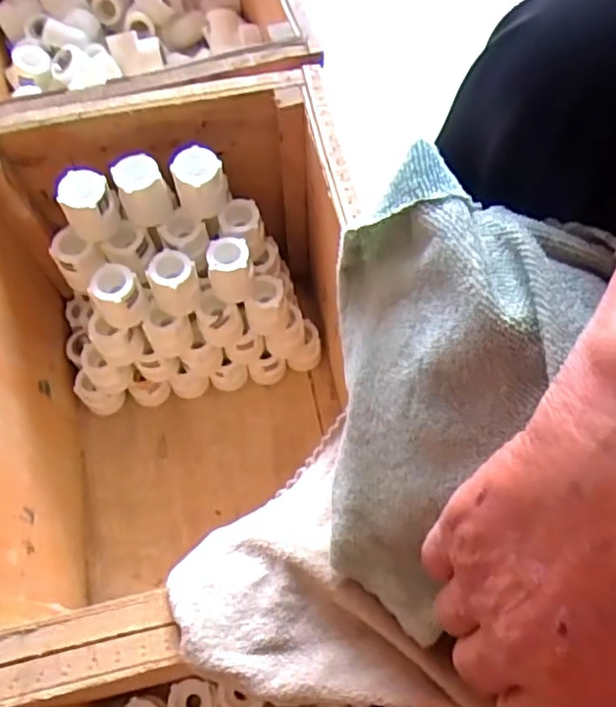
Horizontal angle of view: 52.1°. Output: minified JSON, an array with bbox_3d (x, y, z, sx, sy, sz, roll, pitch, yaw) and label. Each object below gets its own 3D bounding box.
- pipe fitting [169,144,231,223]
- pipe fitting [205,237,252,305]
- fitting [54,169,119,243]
[{"bbox_3d":[-0.092,-0.146,0.544,0.042,0.058,0.033,-11,63,-4],"label":"pipe fitting"},{"bbox_3d":[-0.067,-0.073,0.550,0.037,0.045,0.039,-9,63,-3],"label":"pipe fitting"},{"bbox_3d":[-0.186,-0.125,0.535,0.041,0.059,0.040,-1,63,1],"label":"fitting"}]

